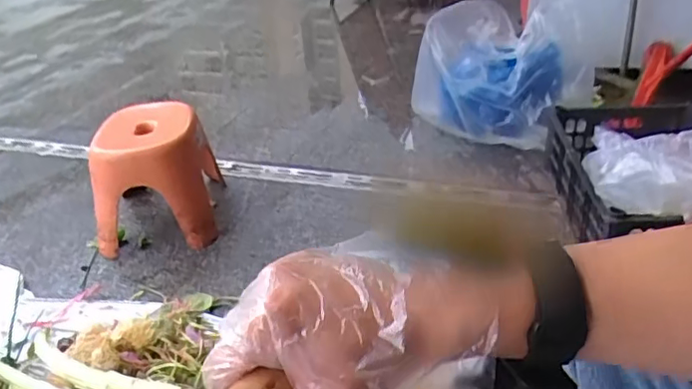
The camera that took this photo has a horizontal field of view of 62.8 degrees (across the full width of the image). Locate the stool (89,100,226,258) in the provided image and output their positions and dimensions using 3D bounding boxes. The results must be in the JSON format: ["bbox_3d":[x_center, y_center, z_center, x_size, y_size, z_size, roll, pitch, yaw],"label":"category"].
[{"bbox_3d":[-0.424,-0.048,1.279,0.219,0.247,0.289,-5,31,-1],"label":"stool"}]

